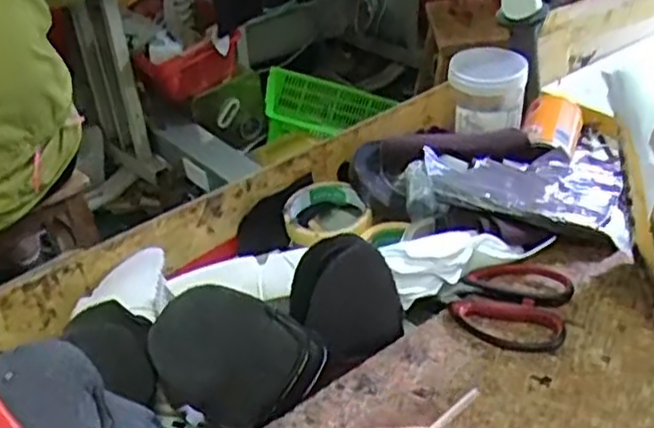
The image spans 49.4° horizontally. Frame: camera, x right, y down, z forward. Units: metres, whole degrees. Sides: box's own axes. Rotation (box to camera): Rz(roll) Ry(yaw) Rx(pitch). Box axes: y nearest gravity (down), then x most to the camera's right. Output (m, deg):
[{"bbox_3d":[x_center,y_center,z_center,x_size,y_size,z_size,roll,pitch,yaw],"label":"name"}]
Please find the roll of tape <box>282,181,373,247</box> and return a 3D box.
[{"bbox_3d":[-0.002,0.000,0.724,0.082,0.032,0.083,-2,34,1],"label":"roll of tape"}]

